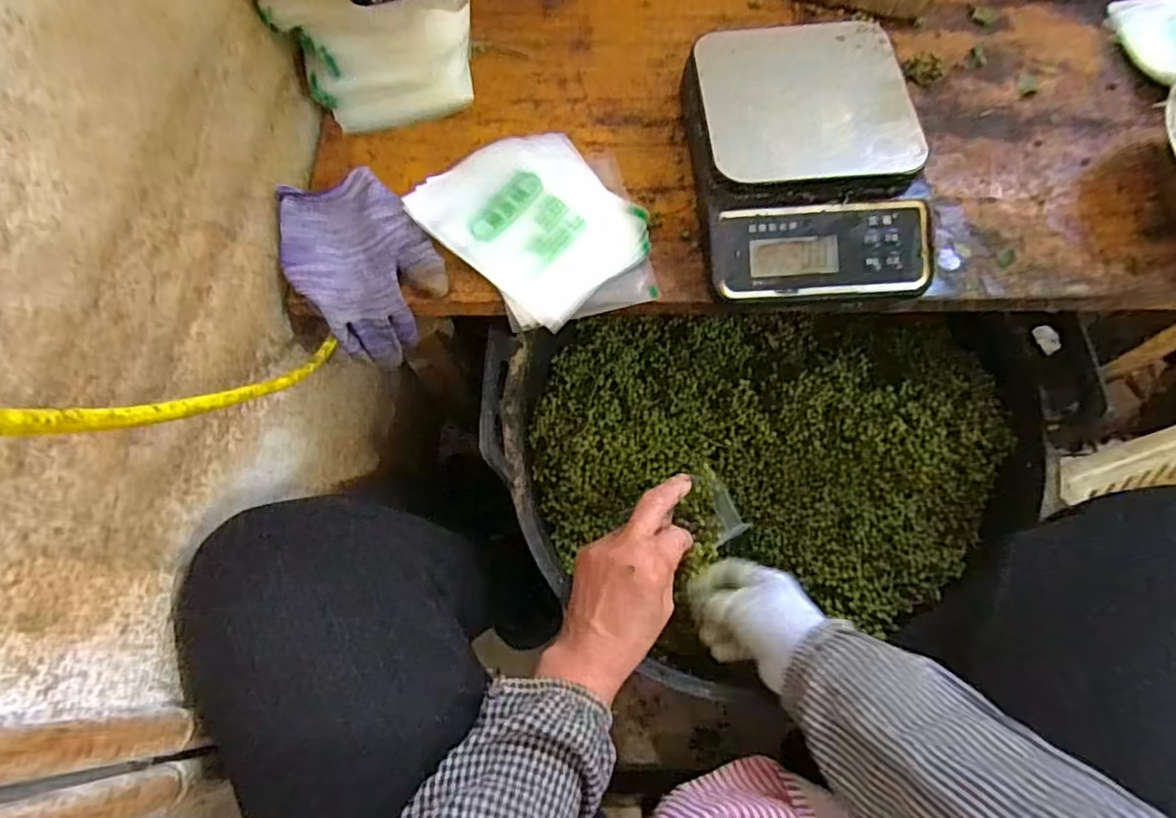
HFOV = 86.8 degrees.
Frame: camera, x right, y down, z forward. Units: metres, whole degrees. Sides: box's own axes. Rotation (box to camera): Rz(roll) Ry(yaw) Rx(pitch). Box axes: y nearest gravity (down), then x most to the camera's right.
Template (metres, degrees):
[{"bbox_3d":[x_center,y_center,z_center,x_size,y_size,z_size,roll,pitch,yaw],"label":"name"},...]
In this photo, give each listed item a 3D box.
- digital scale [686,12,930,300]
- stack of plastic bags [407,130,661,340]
[{"bbox_3d":[0.149,-0.176,0.440,0.145,0.057,0.203,-3,69,1],"label":"digital scale"},{"bbox_3d":[-0.032,-0.133,0.448,0.140,0.025,0.166,-33,72,-10],"label":"stack of plastic bags"}]

